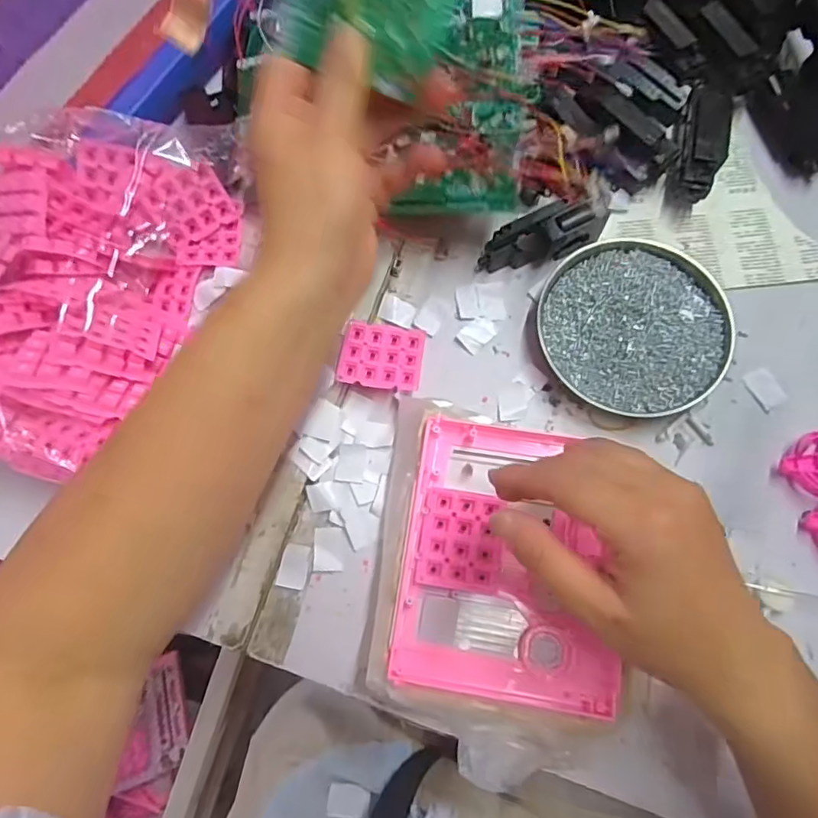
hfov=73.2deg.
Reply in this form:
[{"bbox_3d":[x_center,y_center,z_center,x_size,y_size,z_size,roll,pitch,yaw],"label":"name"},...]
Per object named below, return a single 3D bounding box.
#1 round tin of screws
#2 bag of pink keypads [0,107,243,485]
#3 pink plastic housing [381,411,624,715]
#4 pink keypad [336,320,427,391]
[{"bbox_3d":[0.165,-0.062,0.408,0.135,0.023,0.128,-1,75,3],"label":"round tin of screws"},{"bbox_3d":[-0.236,-0.091,0.394,0.160,0.059,0.254,14,76,6],"label":"bag of pink keypads"},{"bbox_3d":[0.064,0.093,0.345,0.130,0.019,0.165,8,76,3],"label":"pink plastic housing"},{"bbox_3d":[-0.020,-0.040,0.410,0.060,0.004,0.051,9,69,1],"label":"pink keypad"}]

